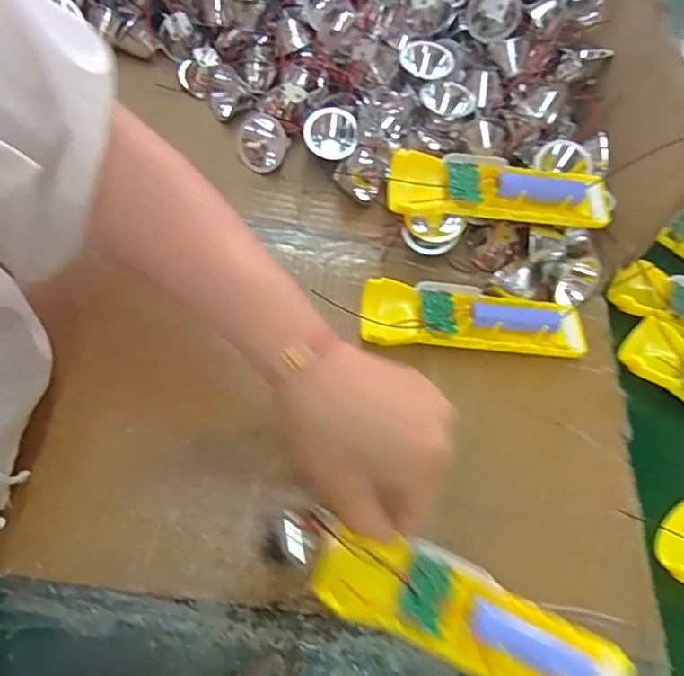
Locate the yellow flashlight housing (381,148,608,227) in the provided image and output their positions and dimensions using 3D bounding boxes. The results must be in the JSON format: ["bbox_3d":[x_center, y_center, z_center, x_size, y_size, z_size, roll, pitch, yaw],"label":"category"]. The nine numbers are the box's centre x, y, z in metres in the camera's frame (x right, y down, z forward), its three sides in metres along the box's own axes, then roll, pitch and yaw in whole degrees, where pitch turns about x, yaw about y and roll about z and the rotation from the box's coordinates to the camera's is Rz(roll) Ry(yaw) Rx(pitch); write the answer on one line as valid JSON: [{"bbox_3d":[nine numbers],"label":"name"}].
[{"bbox_3d":[0.117,-0.109,0.425,0.162,0.031,0.050,9,58,-3],"label":"yellow flashlight housing"}]

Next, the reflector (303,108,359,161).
[{"bbox_3d":[-0.010,-0.170,0.469,0.040,0.039,0.030,16,25,-25],"label":"reflector"}]

